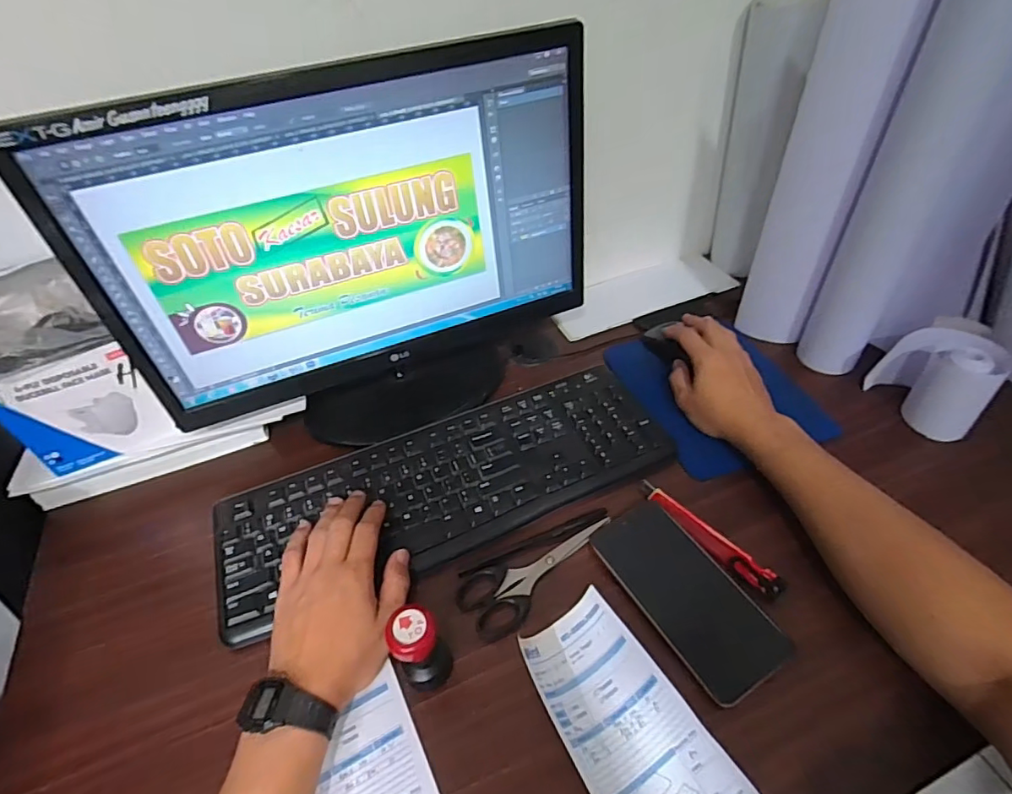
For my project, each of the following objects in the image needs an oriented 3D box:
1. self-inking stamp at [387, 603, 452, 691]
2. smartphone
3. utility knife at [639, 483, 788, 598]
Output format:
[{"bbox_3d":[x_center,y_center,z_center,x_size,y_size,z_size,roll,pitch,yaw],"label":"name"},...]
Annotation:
[{"bbox_3d":[-0.062,0.183,0.384,0.035,0.076,0.034,-25,51,-18],"label":"self-inking stamp"},{"bbox_3d":[0.145,0.158,0.432,0.074,0.010,0.159,-25,51,-18],"label":"smartphone"},{"bbox_3d":[0.175,0.121,0.463,0.017,0.013,0.138,-33,54,-24],"label":"utility knife"}]

